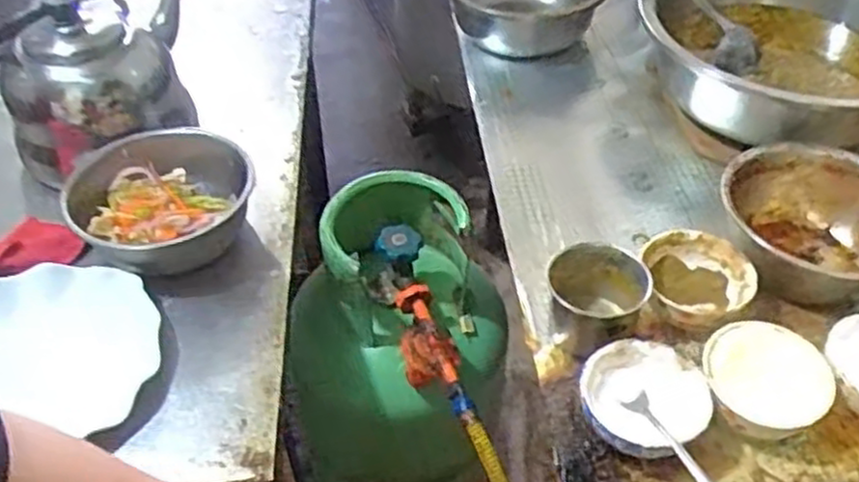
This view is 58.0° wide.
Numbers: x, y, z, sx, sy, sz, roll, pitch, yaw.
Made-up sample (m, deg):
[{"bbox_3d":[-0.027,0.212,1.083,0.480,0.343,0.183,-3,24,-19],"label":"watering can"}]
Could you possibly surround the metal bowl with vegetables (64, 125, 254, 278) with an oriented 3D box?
[{"bbox_3d":[-0.295,-0.037,0.861,0.192,0.086,0.180,0,46,0],"label":"metal bowl with vegetables"}]

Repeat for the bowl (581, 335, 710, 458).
[{"bbox_3d":[0.192,0.150,0.701,0.105,0.056,0.107,0,46,0],"label":"bowl"}]

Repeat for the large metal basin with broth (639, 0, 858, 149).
[{"bbox_3d":[0.480,-0.271,1.019,0.380,0.127,0.326,22,50,20],"label":"large metal basin with broth"}]

